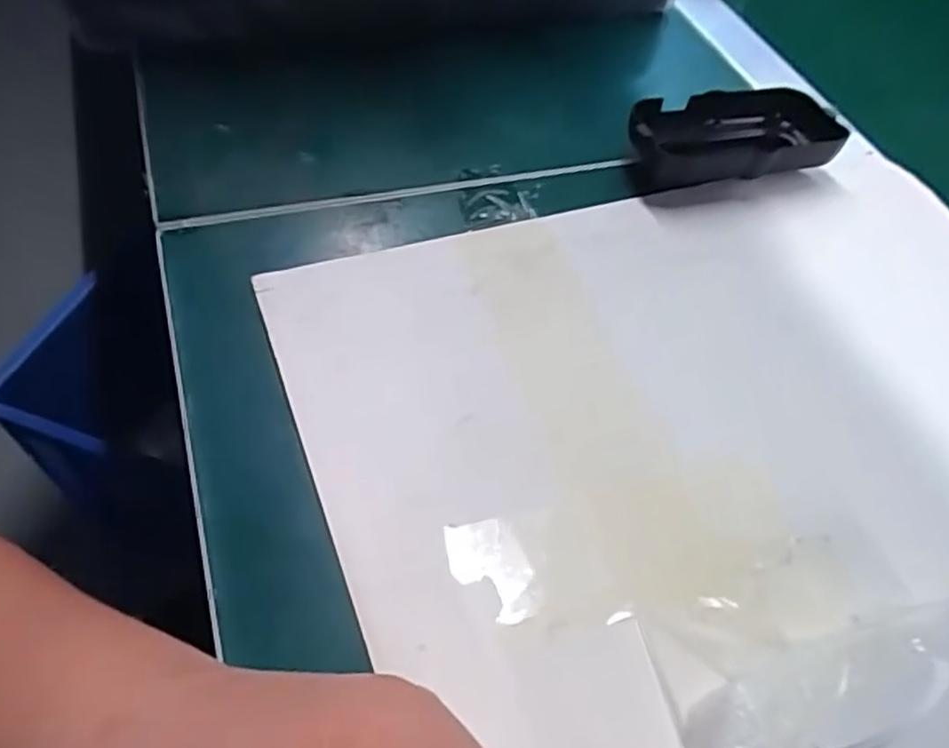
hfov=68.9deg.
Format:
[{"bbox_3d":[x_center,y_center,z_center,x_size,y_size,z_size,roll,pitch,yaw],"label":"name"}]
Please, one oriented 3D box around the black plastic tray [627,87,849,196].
[{"bbox_3d":[0.136,-0.122,0.361,0.114,0.025,0.049,-7,56,-10],"label":"black plastic tray"}]

